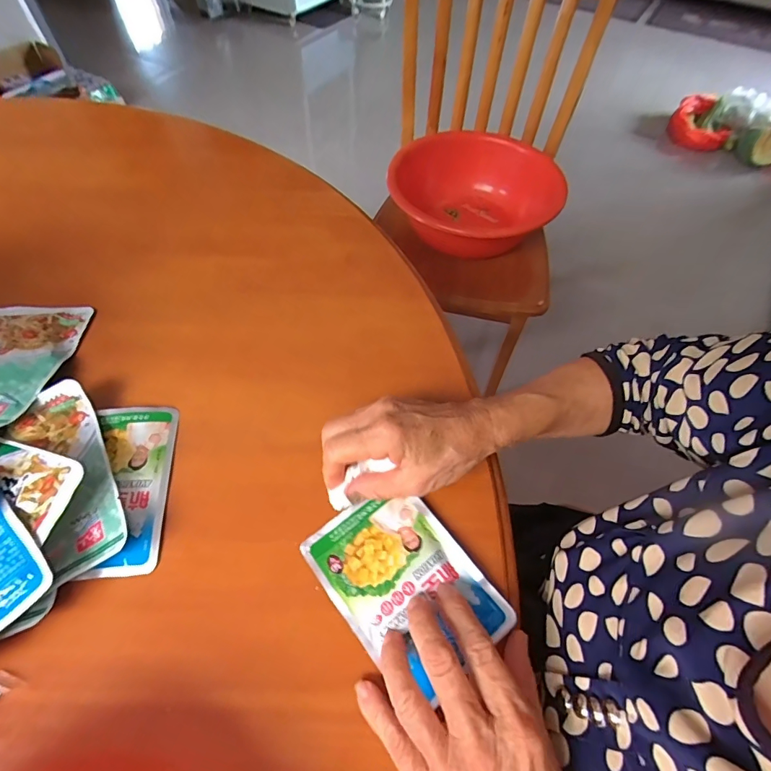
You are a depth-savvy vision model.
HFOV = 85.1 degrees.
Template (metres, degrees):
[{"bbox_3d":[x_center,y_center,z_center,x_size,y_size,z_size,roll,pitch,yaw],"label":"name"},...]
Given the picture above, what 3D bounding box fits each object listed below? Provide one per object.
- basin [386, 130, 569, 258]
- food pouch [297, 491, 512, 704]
[{"bbox_3d":[0.183,-0.394,0.908,0.318,0.131,0.335,1,58,-1],"label":"basin"},{"bbox_3d":[0.012,0.131,0.285,0.088,0.007,0.123,-35,66,-20],"label":"food pouch"}]

